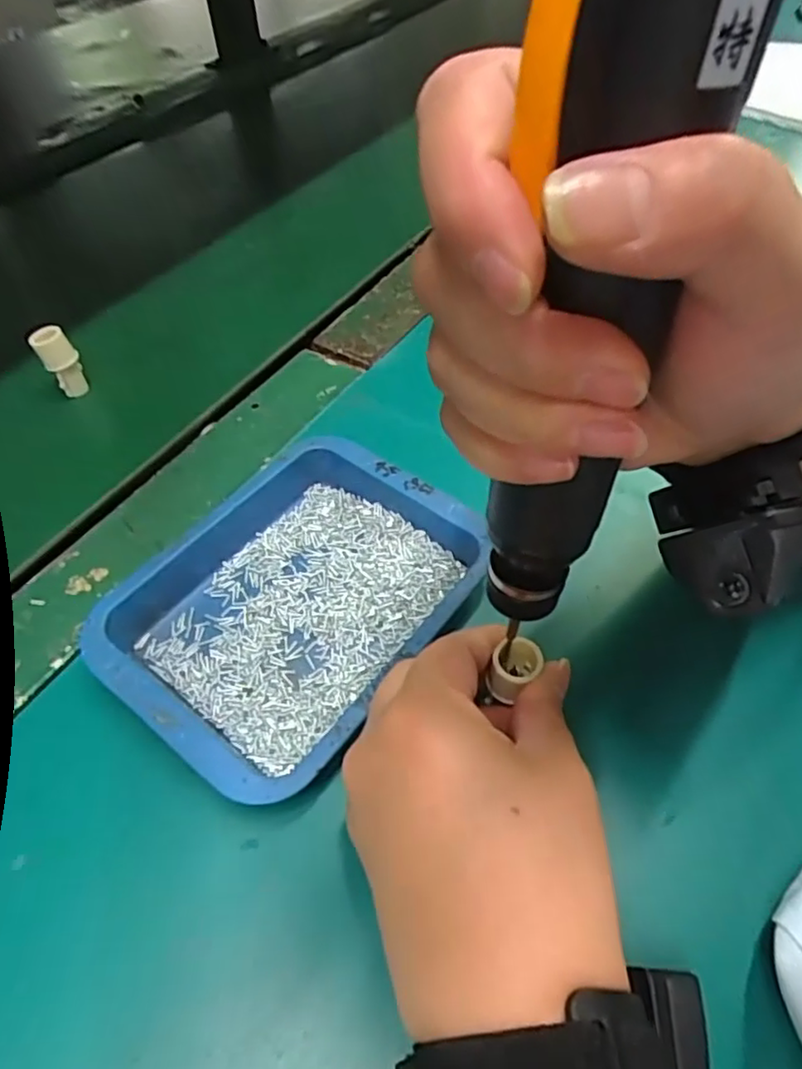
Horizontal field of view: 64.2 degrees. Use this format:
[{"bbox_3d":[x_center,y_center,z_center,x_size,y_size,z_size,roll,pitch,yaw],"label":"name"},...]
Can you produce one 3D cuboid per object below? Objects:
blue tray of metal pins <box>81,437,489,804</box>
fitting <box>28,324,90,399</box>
[{"bbox_3d":[-0.049,0.026,0.285,0.129,0.025,0.155,32,60,23],"label":"blue tray of metal pins"},{"bbox_3d":[-0.205,-0.104,0.386,0.020,0.040,0.016,-32,59,-21],"label":"fitting"}]

